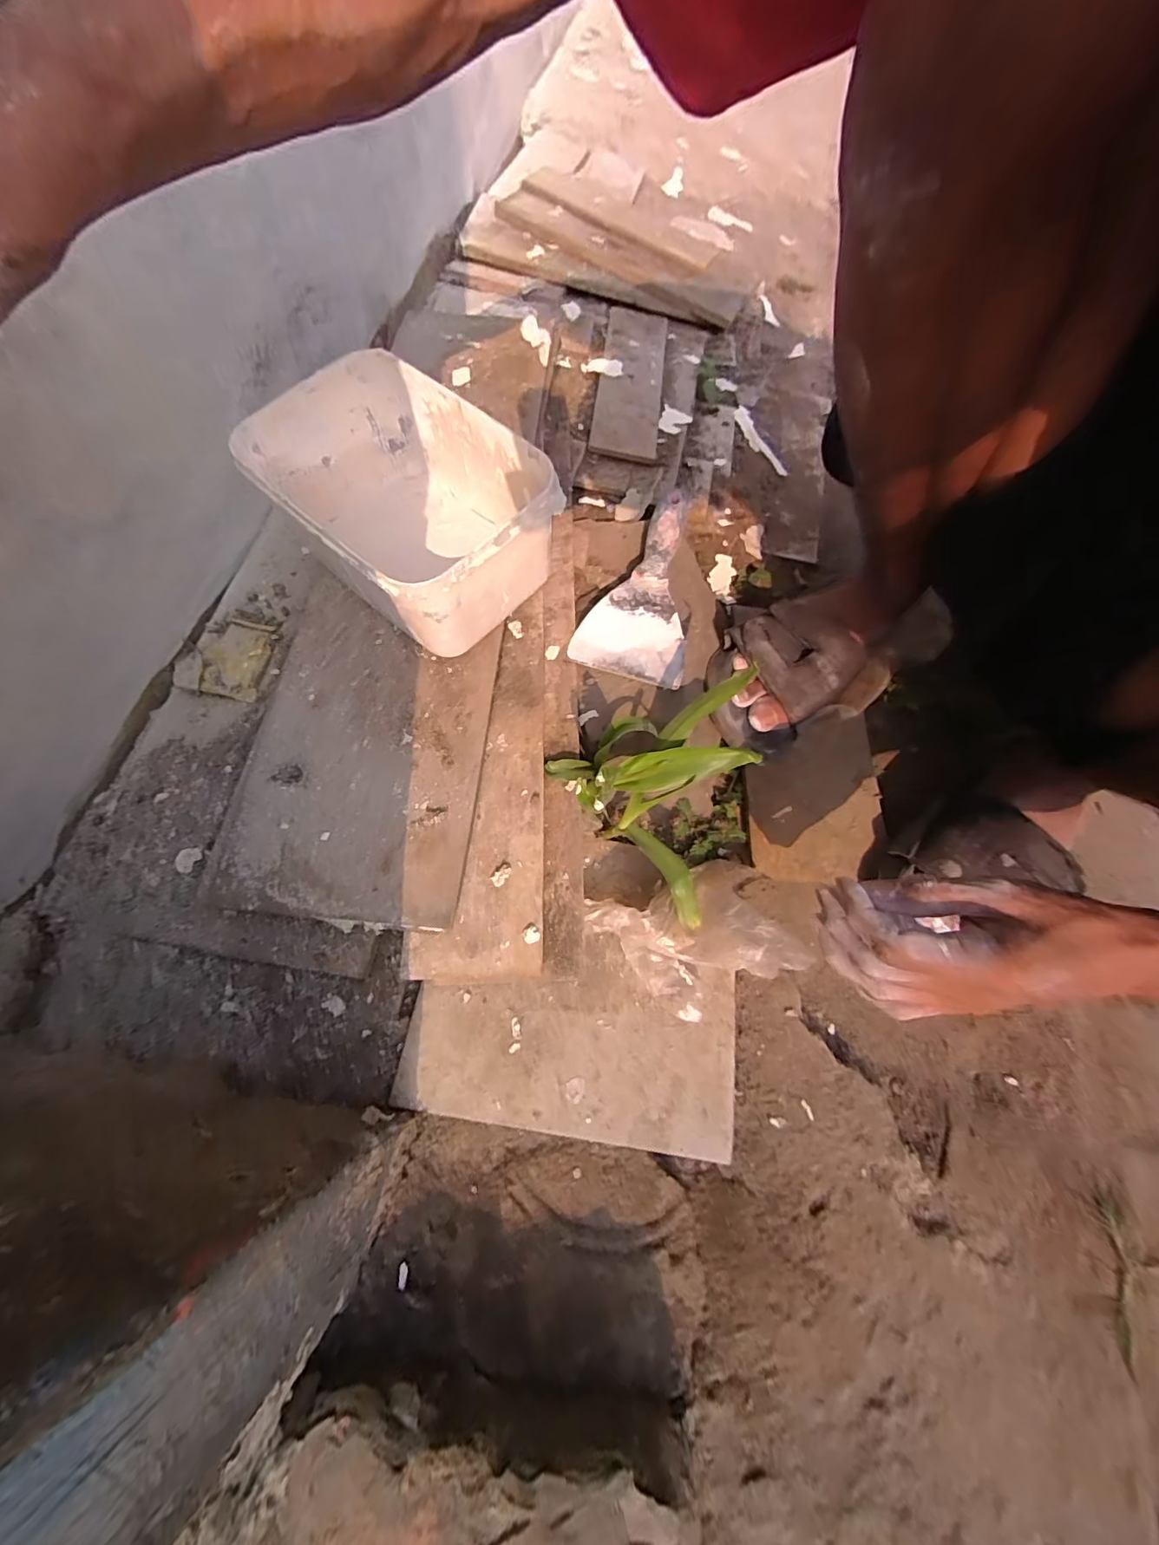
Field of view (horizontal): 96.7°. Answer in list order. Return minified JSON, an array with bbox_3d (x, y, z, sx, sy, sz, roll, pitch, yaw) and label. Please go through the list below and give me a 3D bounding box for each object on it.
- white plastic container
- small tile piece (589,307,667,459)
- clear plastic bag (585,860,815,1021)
[{"bbox_3d":[-0.121,-0.183,0.367,0.196,0.094,0.133,39,73,16],"label":"white plastic container"},{"bbox_3d":[0.061,-0.474,0.616,0.076,0.009,0.267,6,67,4],"label":"small tile piece"},{"bbox_3d":[0.087,0.124,0.391,0.144,0.058,0.101,-18,68,-6],"label":"clear plastic bag"}]

